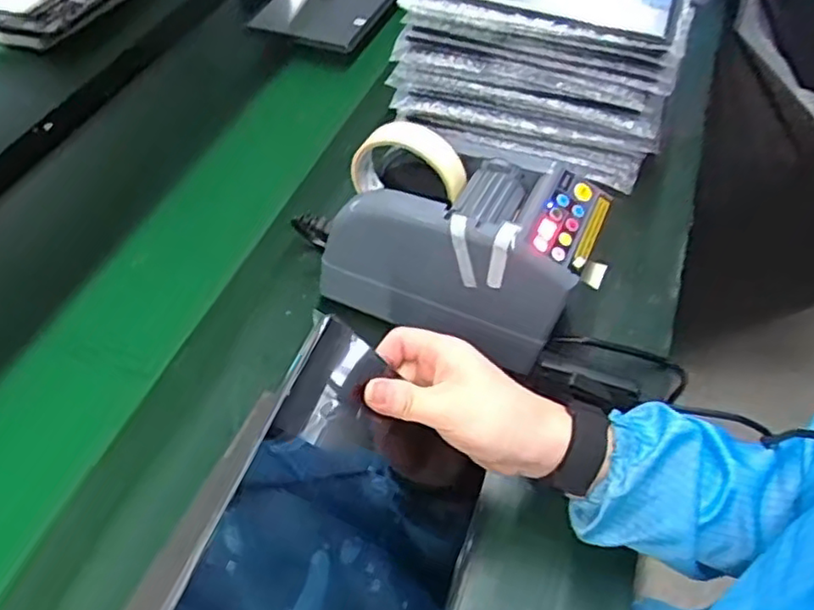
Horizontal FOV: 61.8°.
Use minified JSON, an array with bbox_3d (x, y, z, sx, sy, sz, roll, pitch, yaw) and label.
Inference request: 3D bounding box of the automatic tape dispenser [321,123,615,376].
[{"bbox_3d":[0.043,-0.053,0.545,0.201,0.153,0.111,19,52,17],"label":"automatic tape dispenser"}]

